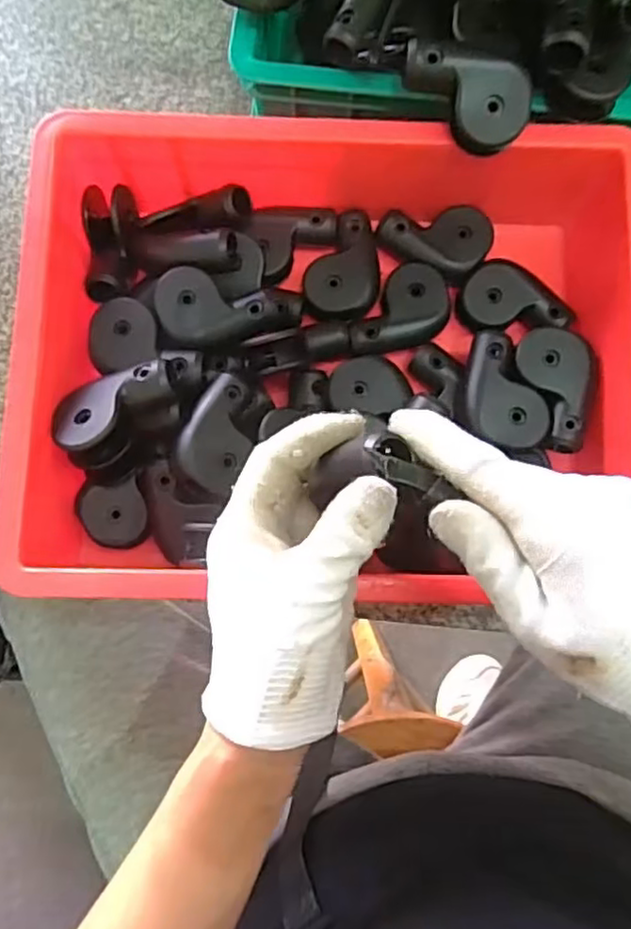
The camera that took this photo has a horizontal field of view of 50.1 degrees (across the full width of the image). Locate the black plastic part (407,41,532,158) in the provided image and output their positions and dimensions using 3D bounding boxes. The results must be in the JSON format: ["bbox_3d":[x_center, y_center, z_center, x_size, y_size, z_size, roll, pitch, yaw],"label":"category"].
[{"bbox_3d":[0.081,-0.201,0.366,0.069,0.023,0.044,22,109,-2],"label":"black plastic part"}]

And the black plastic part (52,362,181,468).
[{"bbox_3d":[-0.108,-0.028,0.373,0.065,0.028,0.043,-17,81,-3],"label":"black plastic part"}]

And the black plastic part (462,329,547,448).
[{"bbox_3d":[0.113,-0.043,0.405,0.046,0.026,0.069,5,80,0],"label":"black plastic part"}]

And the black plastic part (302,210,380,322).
[{"bbox_3d":[0.023,-0.127,0.439,0.045,0.019,0.069,26,81,4],"label":"black plastic part"}]

